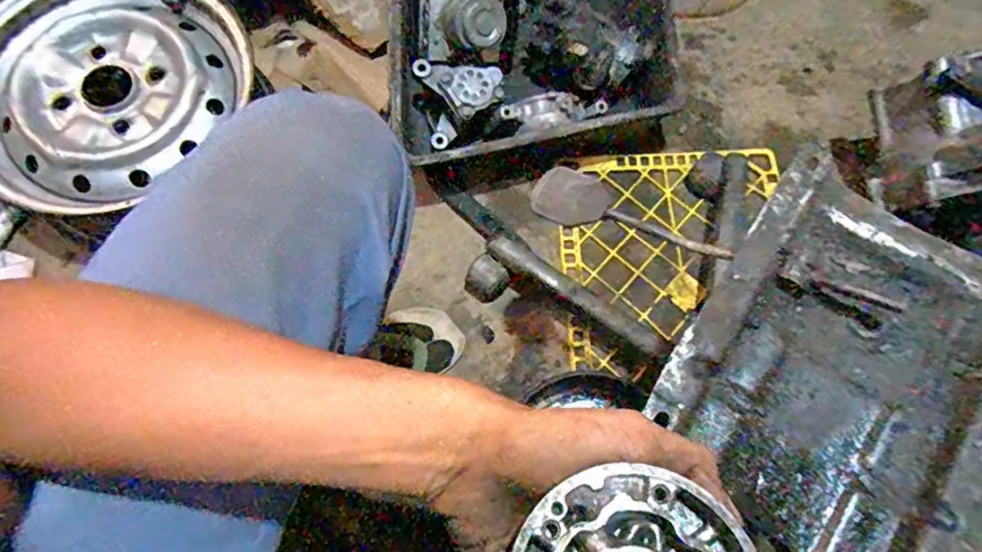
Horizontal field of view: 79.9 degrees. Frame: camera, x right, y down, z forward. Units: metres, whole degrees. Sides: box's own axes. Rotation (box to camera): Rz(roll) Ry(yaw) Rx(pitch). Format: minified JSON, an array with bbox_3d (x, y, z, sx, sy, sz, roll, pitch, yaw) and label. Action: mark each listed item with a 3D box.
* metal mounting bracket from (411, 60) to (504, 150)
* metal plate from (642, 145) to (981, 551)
[{"bbox_3d":[-0.037,-0.233,0.772,0.107,0.033,0.111,-12,113,0],"label":"metal mounting bracket"},{"bbox_3d":[0.217,0.052,0.352,0.178,0.027,0.218,34,74,12],"label":"metal plate"}]

